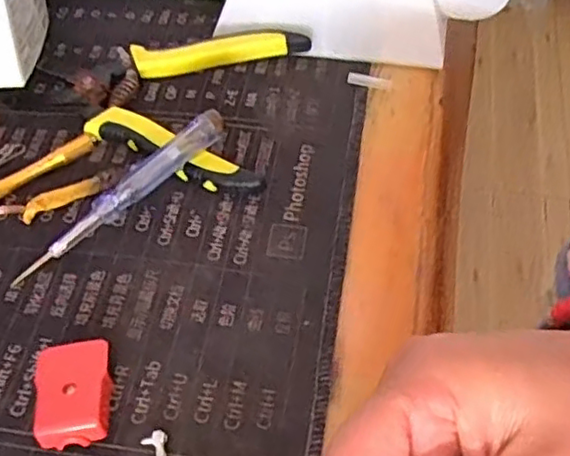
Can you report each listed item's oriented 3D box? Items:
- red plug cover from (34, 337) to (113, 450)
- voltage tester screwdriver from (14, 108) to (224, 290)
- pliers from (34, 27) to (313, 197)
[{"bbox_3d":[-0.085,0.067,0.259,0.029,0.012,0.042,-11,54,-5],"label":"red plug cover"},{"bbox_3d":[-0.078,-0.015,0.308,0.121,0.011,0.012,-41,61,-9],"label":"voltage tester screwdriver"},{"bbox_3d":[-0.067,-0.071,0.353,0.136,0.015,0.112,8,55,8],"label":"pliers"}]

